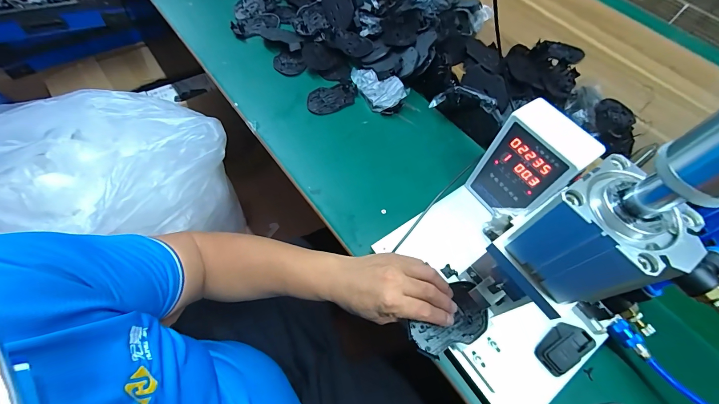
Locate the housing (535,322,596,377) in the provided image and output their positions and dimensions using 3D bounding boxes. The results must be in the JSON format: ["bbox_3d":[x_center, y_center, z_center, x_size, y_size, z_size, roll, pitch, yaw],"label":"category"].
[{"bbox_3d":[0.271,0.194,0.416,0.064,0.032,0.040,-35,68,-21],"label":"housing"}]

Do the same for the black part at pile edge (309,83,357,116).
[{"bbox_3d":[-0.056,-0.221,0.669,0.110,0.009,0.064,-17,63,-12],"label":"black part at pile edge"}]

